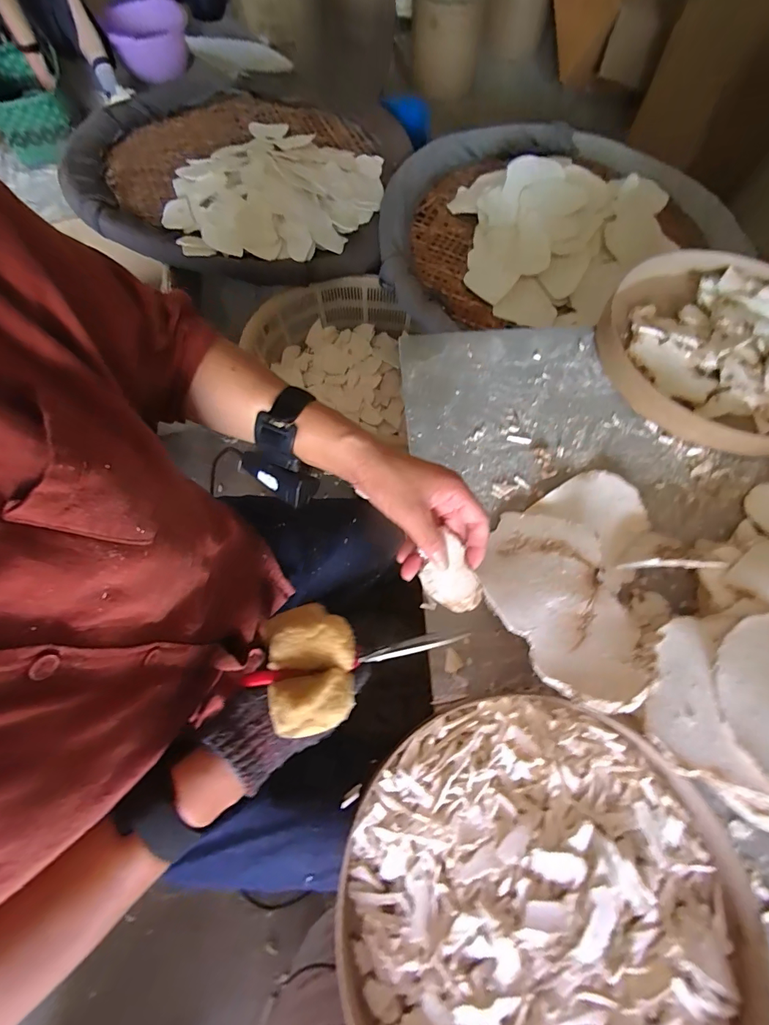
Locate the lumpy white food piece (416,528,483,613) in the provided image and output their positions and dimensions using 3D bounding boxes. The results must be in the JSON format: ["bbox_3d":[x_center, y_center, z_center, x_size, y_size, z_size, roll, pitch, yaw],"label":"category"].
[{"bbox_3d":[0.054,0.055,0.354,0.043,0.013,0.060,-26,76,10],"label":"lumpy white food piece"}]

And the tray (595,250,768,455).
[{"bbox_3d":[0.433,-0.211,0.531,0.292,0.044,0.305,0,67,0],"label":"tray"}]

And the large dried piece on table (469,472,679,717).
[{"bbox_3d":[0.203,0.061,0.407,0.197,0.055,0.189,-26,69,-10],"label":"large dried piece on table"}]

